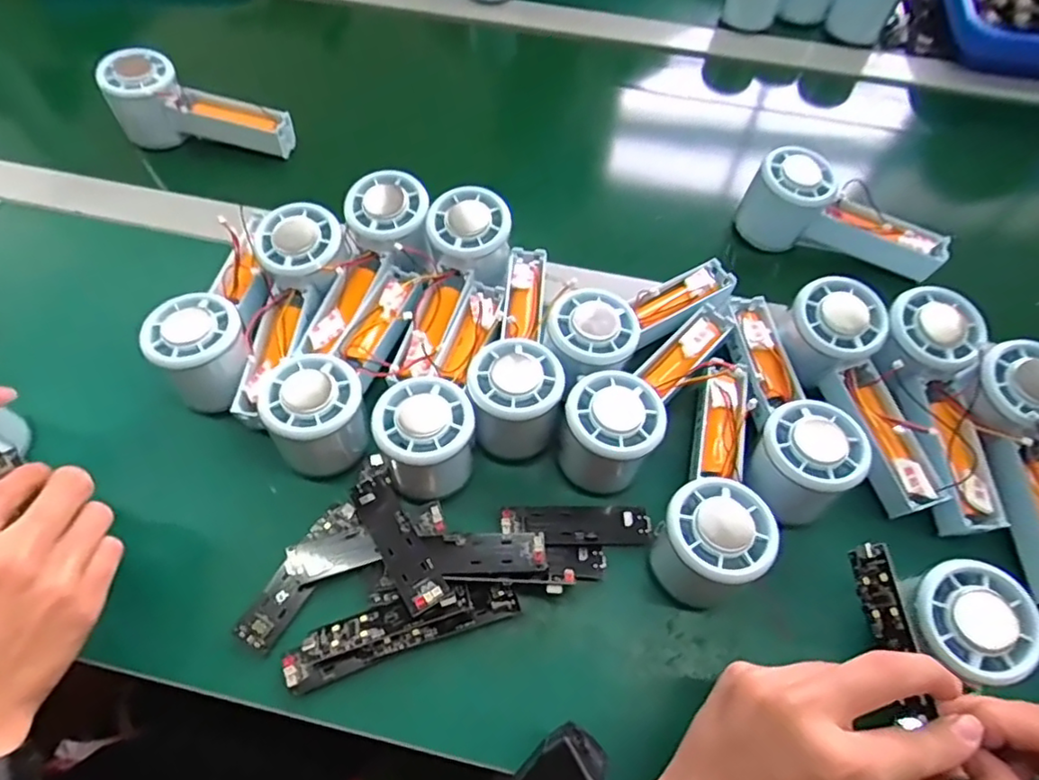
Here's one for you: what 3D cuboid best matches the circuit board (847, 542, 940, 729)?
[{"bbox_3d":[0.180,0.117,0.301,0.012,0.024,0.080,-3,65,-3],"label":"circuit board"}]

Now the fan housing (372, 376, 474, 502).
[{"bbox_3d":[-0.056,0.028,0.375,0.054,0.052,0.057,1,61,-1],"label":"fan housing"}]

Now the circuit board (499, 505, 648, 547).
[{"bbox_3d":[0.035,0.082,0.381,0.091,0.009,0.025,0,61,-2],"label":"circuit board"}]

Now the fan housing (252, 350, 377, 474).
[{"bbox_3d":[-0.123,0.016,0.381,0.057,0.054,0.054,1,61,-1],"label":"fan housing"}]

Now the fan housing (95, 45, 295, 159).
[{"bbox_3d":[-0.268,-0.234,0.533,0.148,0.064,0.051,14,60,-8],"label":"fan housing"}]

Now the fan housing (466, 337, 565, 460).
[{"bbox_3d":[-0.003,0.006,0.389,0.054,0.056,0.058,1,61,-1],"label":"fan housing"}]

